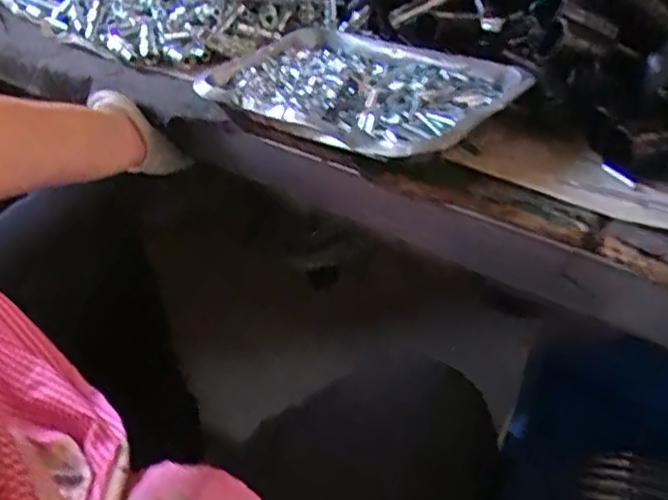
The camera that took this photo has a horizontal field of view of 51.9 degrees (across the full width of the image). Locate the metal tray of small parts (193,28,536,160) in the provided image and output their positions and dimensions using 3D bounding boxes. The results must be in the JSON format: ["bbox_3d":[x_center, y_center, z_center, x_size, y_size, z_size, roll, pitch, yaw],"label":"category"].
[{"bbox_3d":[0.018,-0.142,0.591,0.249,0.021,0.176,23,42,31],"label":"metal tray of small parts"}]

